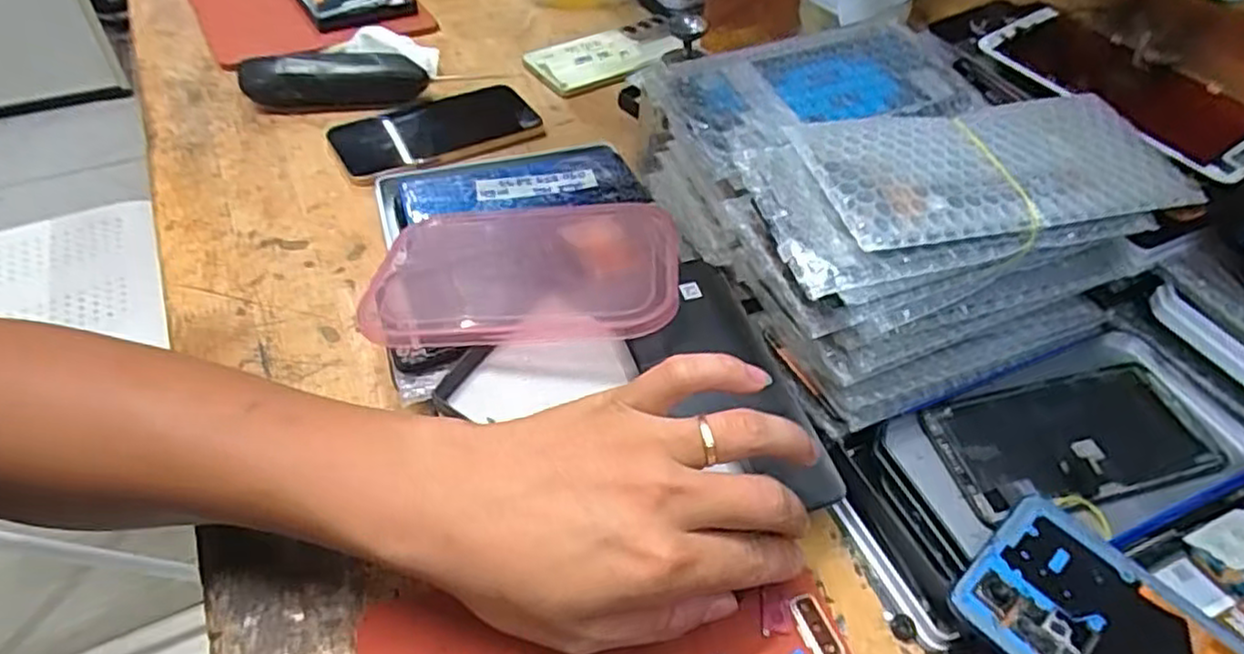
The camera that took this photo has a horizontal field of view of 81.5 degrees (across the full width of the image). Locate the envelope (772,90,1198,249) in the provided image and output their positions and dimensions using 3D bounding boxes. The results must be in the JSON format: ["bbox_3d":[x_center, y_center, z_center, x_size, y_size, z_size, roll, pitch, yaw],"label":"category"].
[{"bbox_3d":[0.166,-0.073,0.322,0.162,0.013,0.079,-6,48,-9],"label":"envelope"}]

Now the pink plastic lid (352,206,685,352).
[{"bbox_3d":[-0.056,-0.032,0.415,0.172,0.017,0.127,-4,39,3],"label":"pink plastic lid"}]

